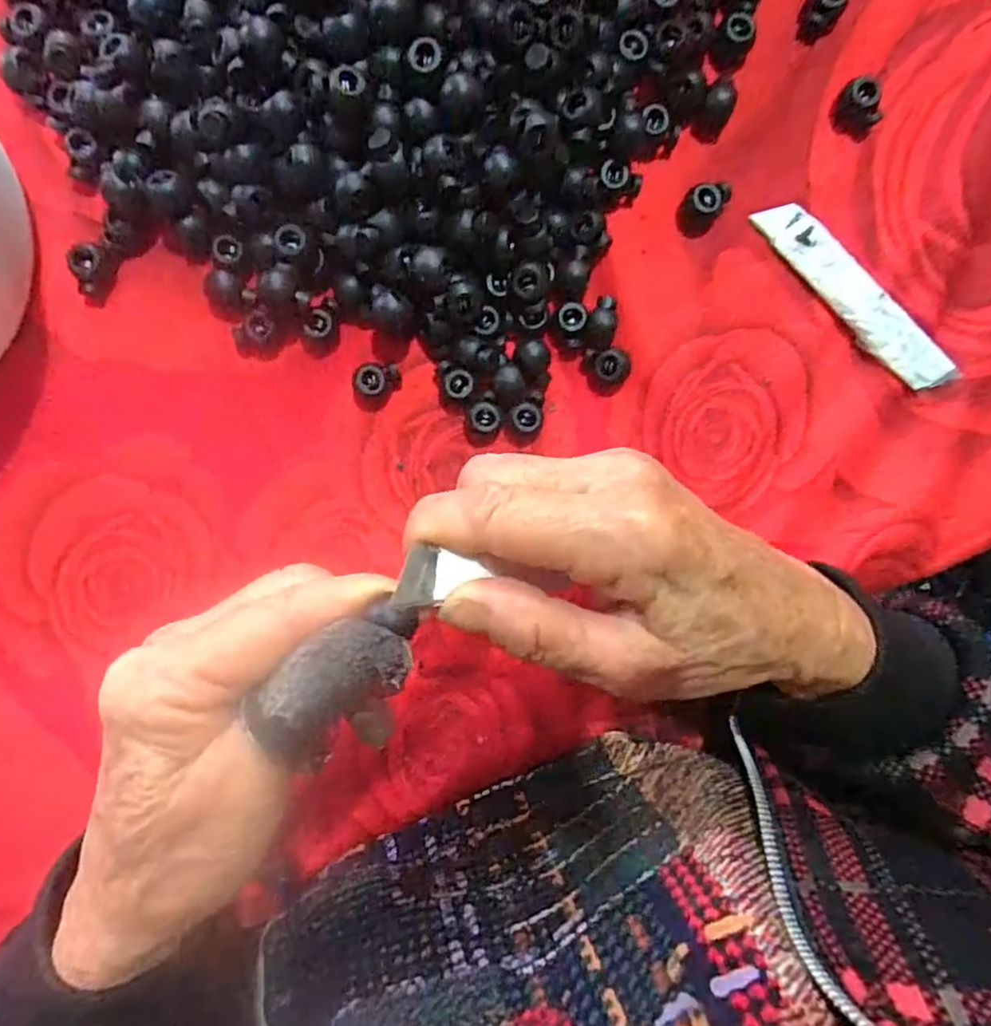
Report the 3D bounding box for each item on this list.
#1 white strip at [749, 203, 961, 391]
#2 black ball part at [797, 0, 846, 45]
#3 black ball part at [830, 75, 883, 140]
[{"bbox_3d":[0.149,-0.090,0.260,0.101,0.008,0.021,45,88,-5],"label":"white strip"},{"bbox_3d":[0.130,-0.201,0.252,0.015,0.011,0.018,35,91,-4],"label":"black ball part"},{"bbox_3d":[0.147,-0.163,0.254,0.019,0.013,0.014,40,89,-5],"label":"black ball part"}]

